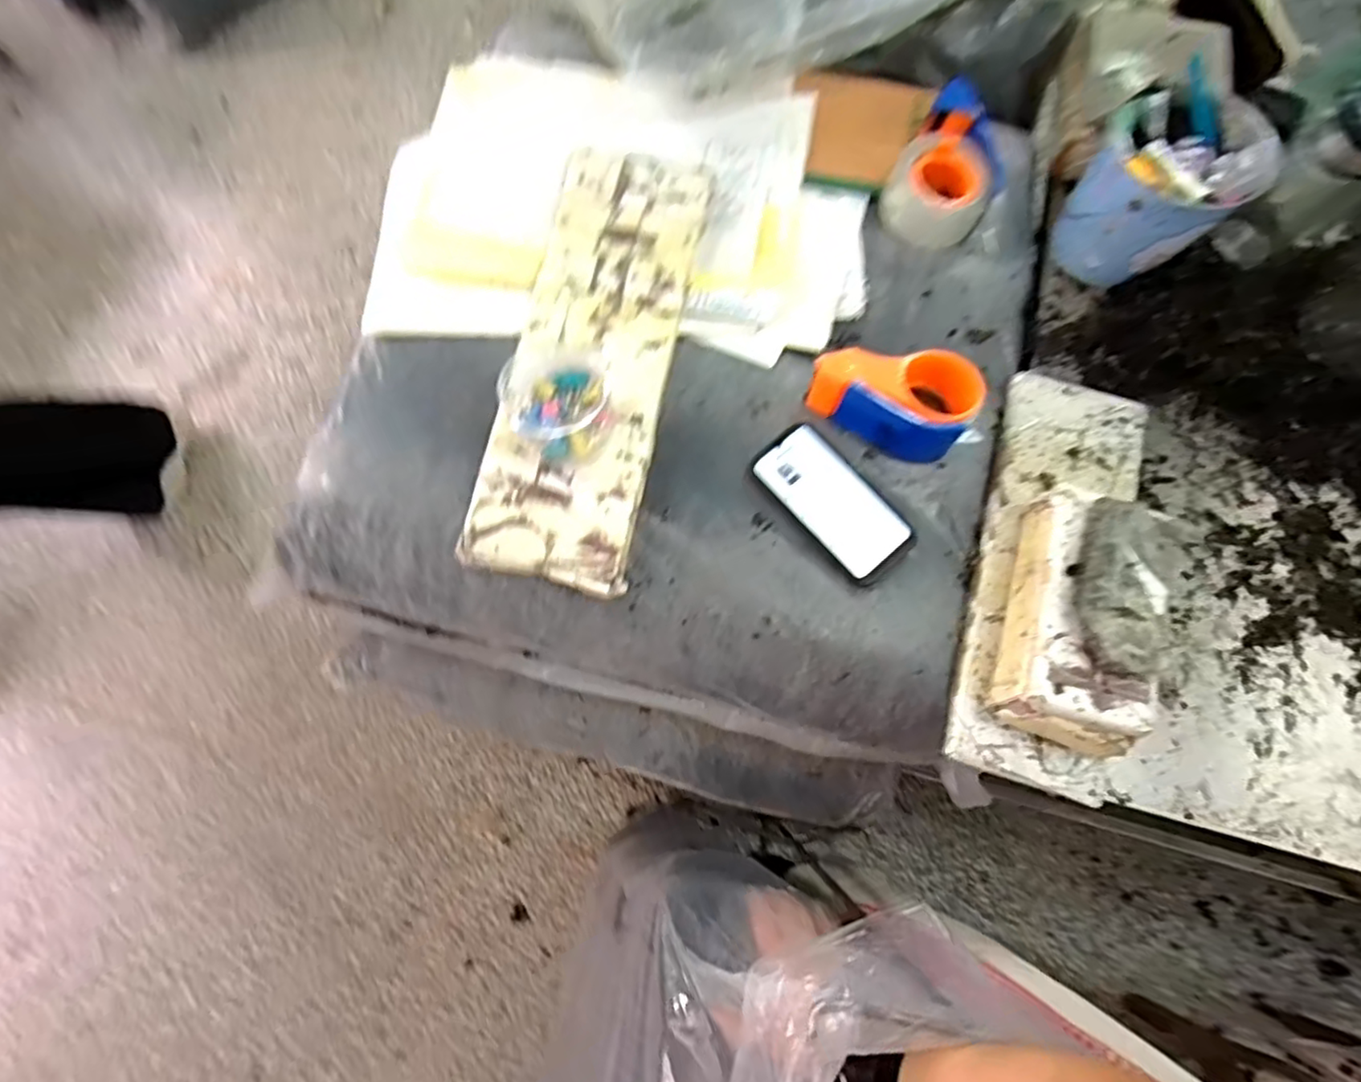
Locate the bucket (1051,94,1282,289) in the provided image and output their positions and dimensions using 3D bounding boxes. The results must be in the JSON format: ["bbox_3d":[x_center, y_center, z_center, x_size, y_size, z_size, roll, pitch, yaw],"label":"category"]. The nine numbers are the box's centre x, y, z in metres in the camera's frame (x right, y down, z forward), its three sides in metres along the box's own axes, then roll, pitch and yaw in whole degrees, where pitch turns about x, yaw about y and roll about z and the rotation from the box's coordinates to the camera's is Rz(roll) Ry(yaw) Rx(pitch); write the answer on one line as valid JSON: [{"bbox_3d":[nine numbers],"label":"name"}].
[{"bbox_3d":[0.504,-0.363,0.683,0.154,0.131,0.131,-37,78,-10],"label":"bucket"}]

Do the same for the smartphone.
[{"bbox_3d":[0.149,-0.039,0.632,0.077,0.015,0.164,-38,78,-10],"label":"smartphone"}]

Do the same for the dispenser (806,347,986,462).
[{"bbox_3d":[0.215,-0.132,0.633,0.162,0.057,0.104,-9,75,-3],"label":"dispenser"}]

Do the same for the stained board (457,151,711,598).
[{"bbox_3d":[-0.086,-0.194,0.651,0.155,0.016,0.476,11,76,0],"label":"stained board"}]

